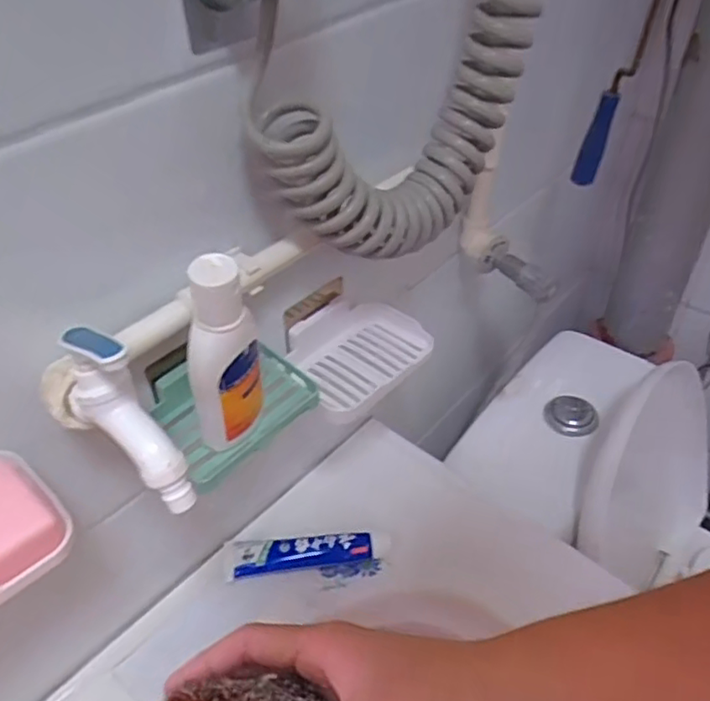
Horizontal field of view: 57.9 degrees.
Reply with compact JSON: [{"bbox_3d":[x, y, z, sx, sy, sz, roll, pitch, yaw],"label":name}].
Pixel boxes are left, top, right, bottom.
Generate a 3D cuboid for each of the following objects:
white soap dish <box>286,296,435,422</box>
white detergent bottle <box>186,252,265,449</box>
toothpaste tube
[{"bbox_3d":[0.005,-0.003,0.598,0.100,0.035,0.136,30,52,30],"label":"white soap dish"},{"bbox_3d":[-0.088,0.004,0.426,0.051,0.146,0.036,-13,44,-11],"label":"white detergent bottle"},{"bbox_3d":[-0.047,0.204,0.653,0.163,0.025,0.034,-7,43,-6],"label":"toothpaste tube"}]

